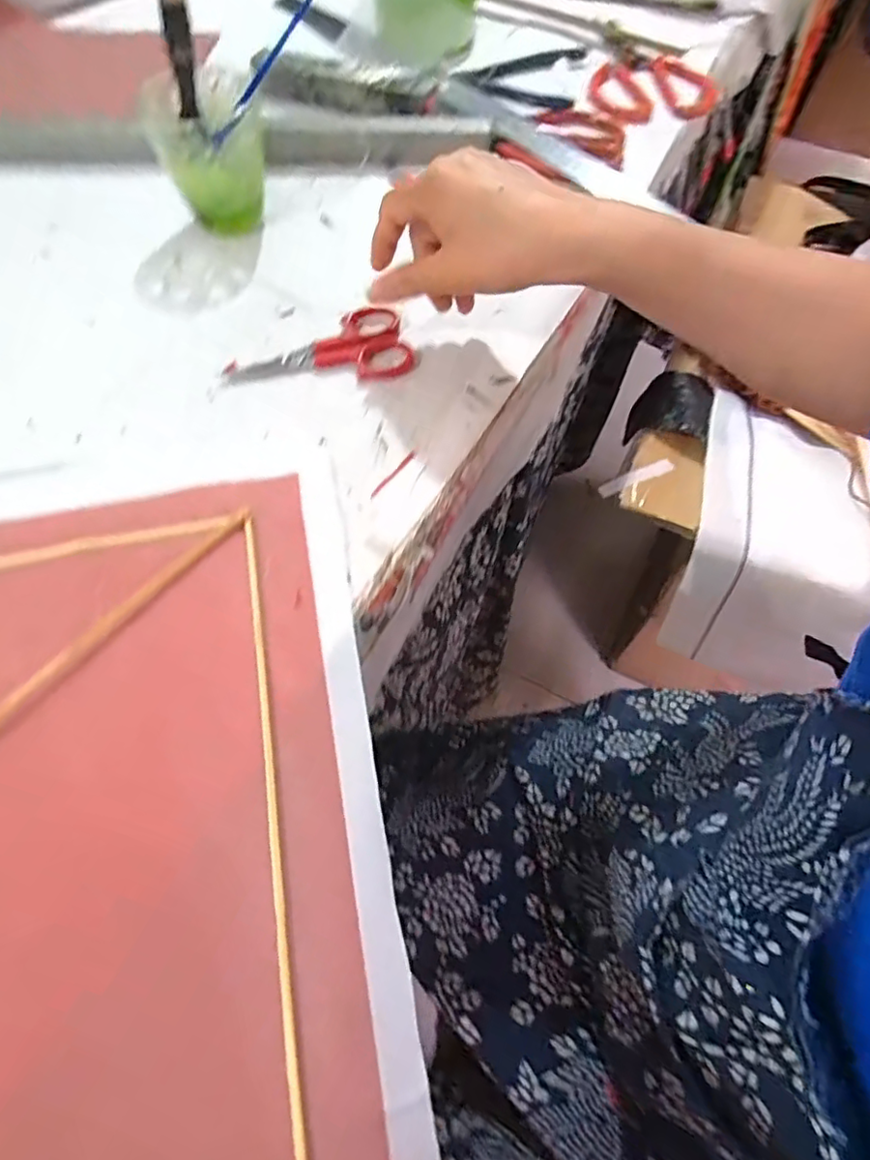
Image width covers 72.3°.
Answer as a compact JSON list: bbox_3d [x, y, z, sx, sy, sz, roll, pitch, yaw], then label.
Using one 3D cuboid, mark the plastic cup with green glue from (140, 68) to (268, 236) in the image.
[{"bbox_3d":[-0.165,-0.319,0.448,0.075,0.082,0.085,-15,62,-5],"label":"plastic cup with green glue"}]

